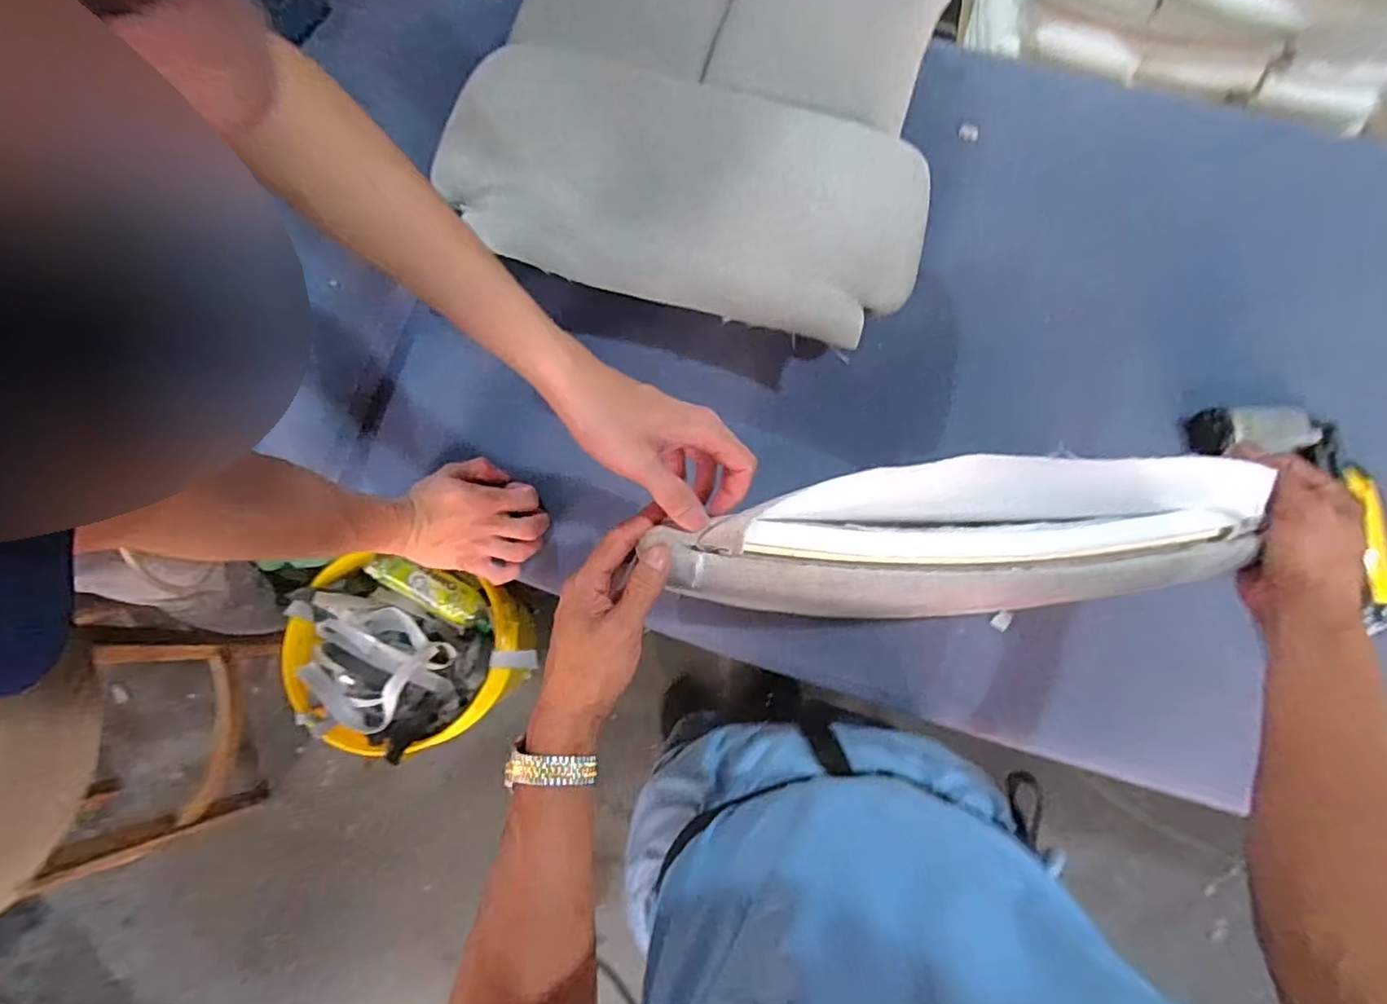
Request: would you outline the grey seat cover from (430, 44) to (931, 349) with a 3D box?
[{"bbox_3d":[0.000,-0.296,0.570,0.445,0.048,0.250,14,78,3],"label":"grey seat cover"}]

